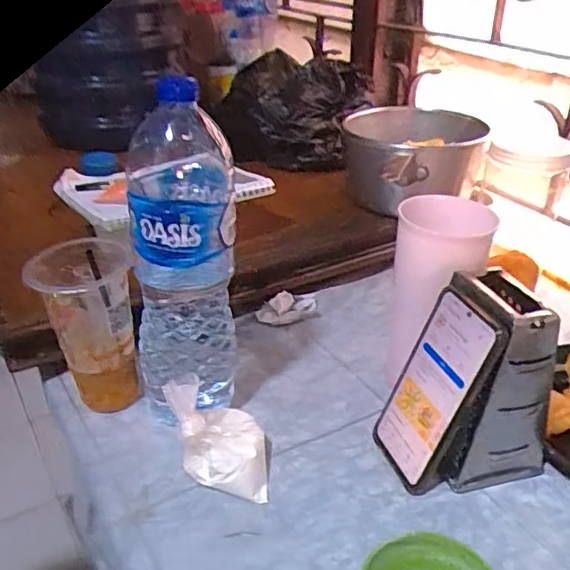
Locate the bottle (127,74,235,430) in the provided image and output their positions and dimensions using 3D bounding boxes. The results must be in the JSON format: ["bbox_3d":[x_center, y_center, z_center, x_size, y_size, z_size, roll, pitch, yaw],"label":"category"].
[{"bbox_3d":[-0.089,-0.013,0.534,0.089,0.287,0.094,-2,30,-5],"label":"bottle"}]

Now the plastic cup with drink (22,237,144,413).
[{"bbox_3d":[-0.185,0.043,0.575,0.083,0.156,0.090,-6,31,-11],"label":"plastic cup with drink"}]

